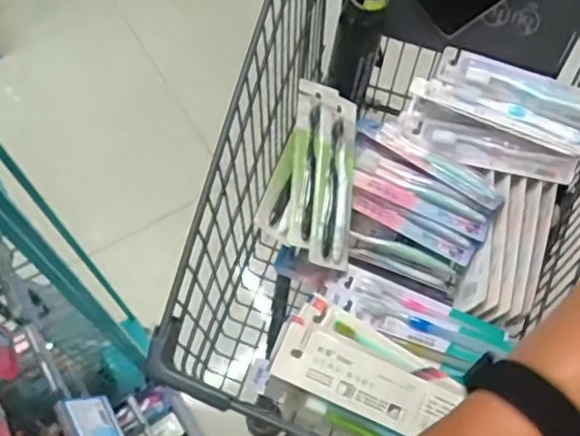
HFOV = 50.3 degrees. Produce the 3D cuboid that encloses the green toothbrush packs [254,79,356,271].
[{"bbox_3d":[0.033,-0.064,0.817,0.117,0.038,0.240,9,64,3],"label":"green toothbrush packs"}]

